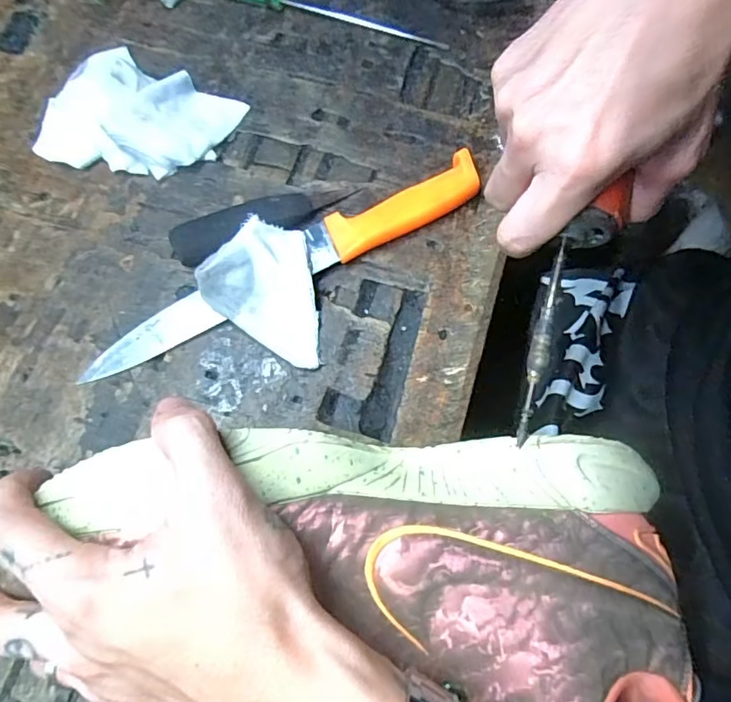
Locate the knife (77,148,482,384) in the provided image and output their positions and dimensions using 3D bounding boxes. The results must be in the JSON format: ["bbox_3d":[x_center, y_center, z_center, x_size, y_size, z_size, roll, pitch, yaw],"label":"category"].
[{"bbox_3d":[-0.050,-0.059,0.345,0.290,0.019,0.036,-28,73,-9],"label":"knife"}]

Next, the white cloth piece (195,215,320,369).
[{"bbox_3d":[-0.068,-0.035,0.331,0.069,0.013,0.093,-8,93,-5],"label":"white cloth piece"}]

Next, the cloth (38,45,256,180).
[{"bbox_3d":[-0.171,-0.177,0.380,0.129,0.030,0.100,23,72,8],"label":"cloth"}]

